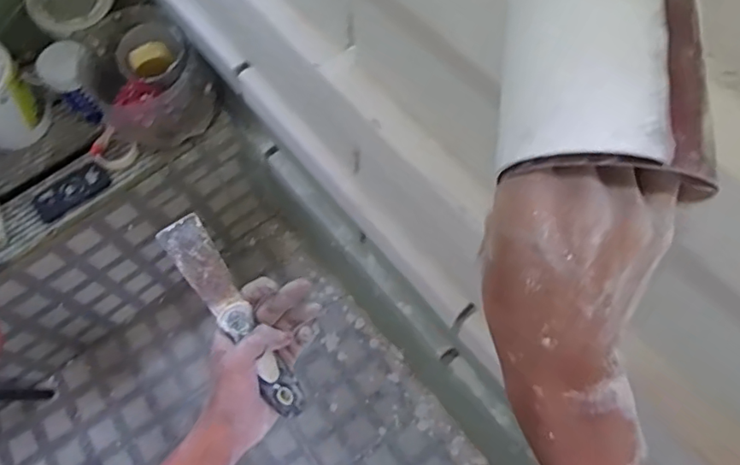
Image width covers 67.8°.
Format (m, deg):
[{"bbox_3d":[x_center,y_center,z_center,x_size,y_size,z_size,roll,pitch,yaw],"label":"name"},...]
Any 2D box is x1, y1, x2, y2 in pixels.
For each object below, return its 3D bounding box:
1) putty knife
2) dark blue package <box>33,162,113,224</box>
[{"bbox_3d":[-0.116,0.072,0.481,0.035,0.011,0.194,-35,86,-13],"label":"putty knife"},{"bbox_3d":[-0.696,-0.097,1.285,0.175,0.018,0.076,-39,70,-14],"label":"dark blue package"}]

